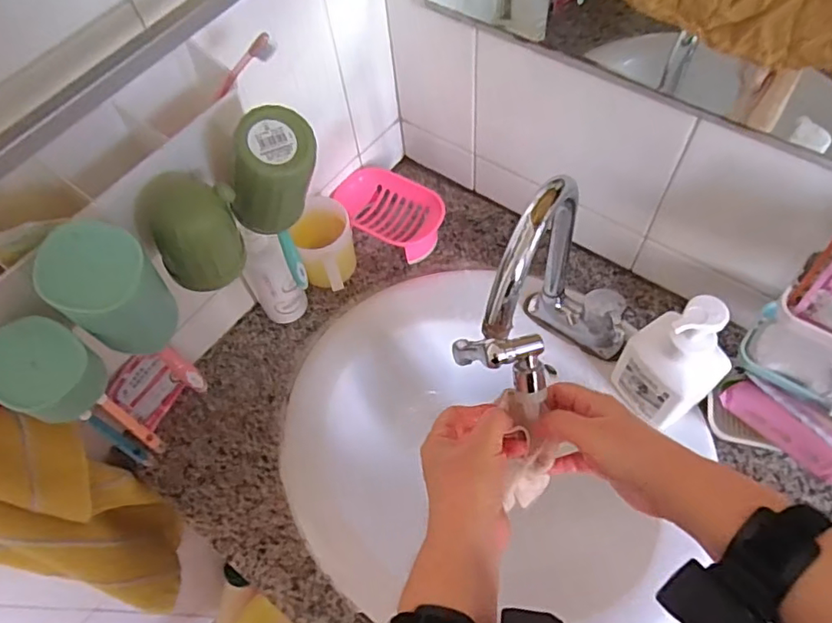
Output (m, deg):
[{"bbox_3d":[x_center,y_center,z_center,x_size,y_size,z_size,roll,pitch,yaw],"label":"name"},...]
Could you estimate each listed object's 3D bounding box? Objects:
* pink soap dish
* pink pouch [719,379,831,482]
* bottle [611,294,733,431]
[{"bbox_3d":[-0.034,-0.138,0.797,0.144,0.061,0.096,24,65,16],"label":"pink soap dish"},{"bbox_3d":[0.389,0.119,0.586,0.053,0.032,0.143,-36,45,-15],"label":"pink pouch"},{"bbox_3d":[0.268,0.051,0.587,0.075,0.190,0.085,-32,64,-13],"label":"bottle"}]

